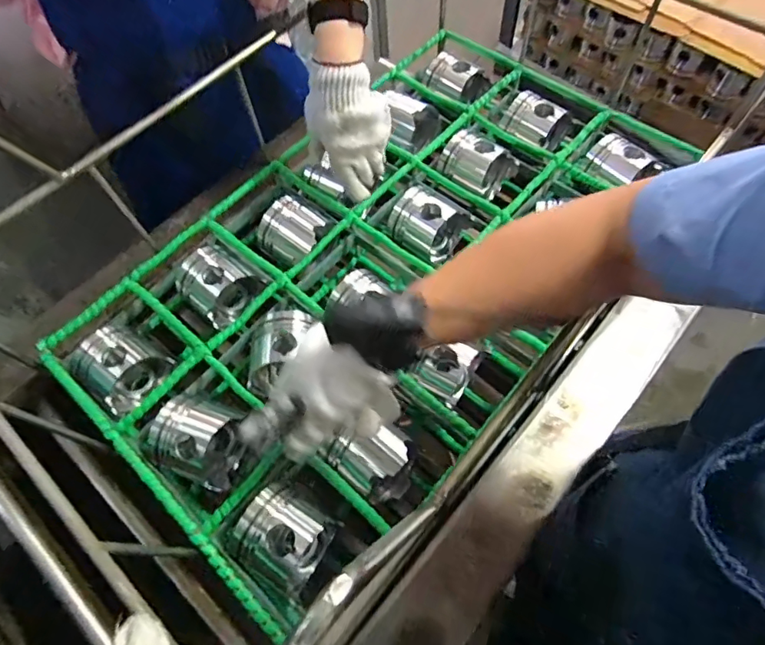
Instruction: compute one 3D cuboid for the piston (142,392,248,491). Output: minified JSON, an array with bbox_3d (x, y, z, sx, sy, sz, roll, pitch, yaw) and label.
[{"bbox_3d":[-0.220,0.139,0.585,0.109,0.077,0.089,17,65,12],"label":"piston"}]

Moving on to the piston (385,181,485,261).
[{"bbox_3d":[0.066,-0.137,0.711,0.107,0.085,0.083,39,71,21],"label":"piston"}]

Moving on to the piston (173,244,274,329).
[{"bbox_3d":[-0.225,-0.050,0.678,0.099,0.067,0.090,38,71,20],"label":"piston"}]

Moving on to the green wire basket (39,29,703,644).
[{"bbox_3d":[-0.003,-0.066,0.680,0.473,0.122,0.756,38,71,20],"label":"green wire basket"}]

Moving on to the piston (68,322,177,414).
[{"bbox_3d":[-0.338,0.053,0.628,0.104,0.077,0.089,33,69,19],"label":"piston"}]

